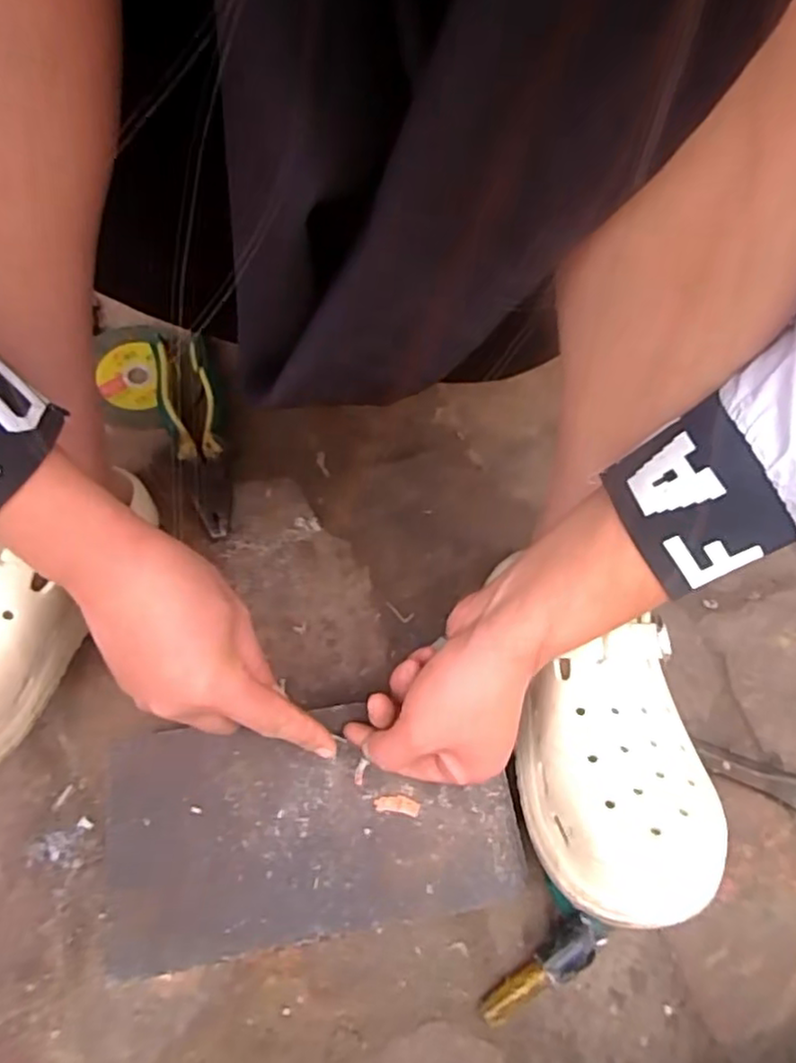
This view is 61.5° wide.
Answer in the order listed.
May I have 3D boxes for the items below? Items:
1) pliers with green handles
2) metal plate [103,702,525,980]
[{"bbox_3d":[-0.162,-0.077,0.532,0.047,0.029,0.178,-8,64,-10],"label":"pliers with green handles"},{"bbox_3d":[-0.046,0.160,0.372,0.218,0.005,0.114,-5,65,-10],"label":"metal plate"}]

